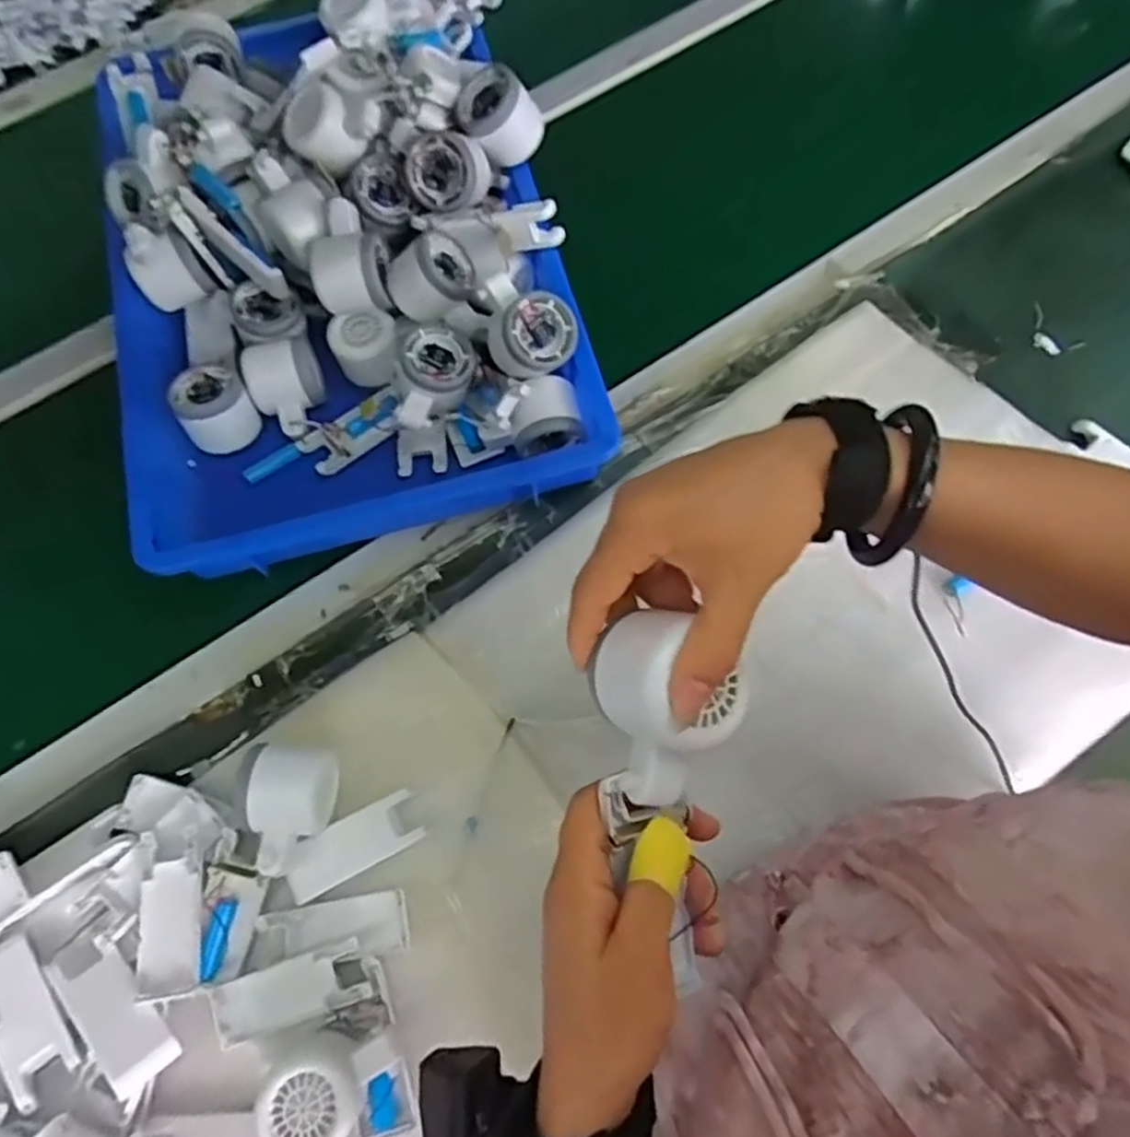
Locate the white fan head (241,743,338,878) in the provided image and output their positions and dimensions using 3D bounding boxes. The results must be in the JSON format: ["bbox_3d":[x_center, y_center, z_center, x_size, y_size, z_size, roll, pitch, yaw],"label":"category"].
[{"bbox_3d":[-0.190,0.161,0.494,0.057,0.046,0.084,2,70,2],"label":"white fan head"}]

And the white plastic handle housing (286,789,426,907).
[{"bbox_3d":[-0.148,0.192,0.507,0.094,0.016,0.036,-28,71,-9],"label":"white plastic handle housing"}]

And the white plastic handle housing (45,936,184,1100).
[{"bbox_3d":[-0.289,0.283,0.466,0.036,0.012,0.095,-41,74,-13],"label":"white plastic handle housing"}]

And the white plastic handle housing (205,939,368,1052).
[{"bbox_3d":[-0.180,0.278,0.480,0.101,0.017,0.038,-18,70,-5],"label":"white plastic handle housing"}]

